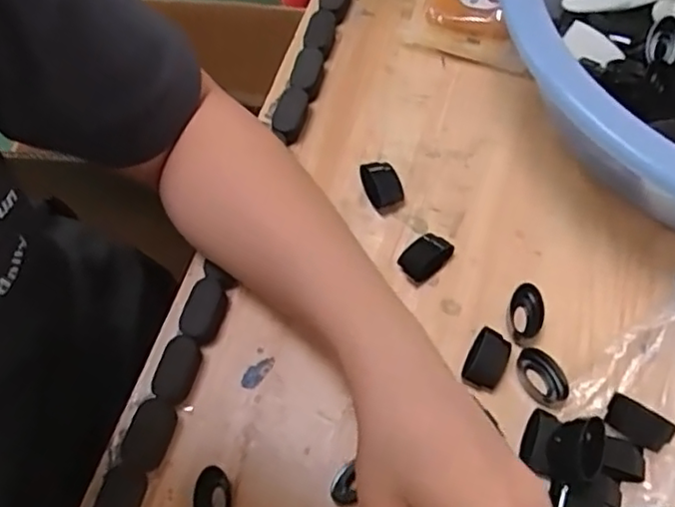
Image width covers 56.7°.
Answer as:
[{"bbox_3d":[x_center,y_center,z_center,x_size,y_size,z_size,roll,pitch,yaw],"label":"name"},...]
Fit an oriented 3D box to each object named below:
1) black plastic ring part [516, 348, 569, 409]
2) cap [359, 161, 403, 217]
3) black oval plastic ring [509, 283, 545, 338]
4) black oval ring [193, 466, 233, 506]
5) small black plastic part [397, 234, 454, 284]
[{"bbox_3d":[0.115,0.069,0.351,0.020,0.010,0.032,-39,70,-14],"label":"black plastic ring part"},{"bbox_3d":[0.029,-0.044,0.409,0.021,0.017,0.033,-24,67,-8],"label":"cap"},{"bbox_3d":[0.112,0.035,0.371,0.019,0.011,0.030,8,66,6],"label":"black oval plastic ring"},{"bbox_3d":[-0.065,0.132,0.333,0.018,0.019,0.032,-7,66,-1],"label":"black oval ring"},{"bbox_3d":[0.055,0.003,0.393,0.023,0.015,0.032,41,73,18],"label":"small black plastic part"}]

